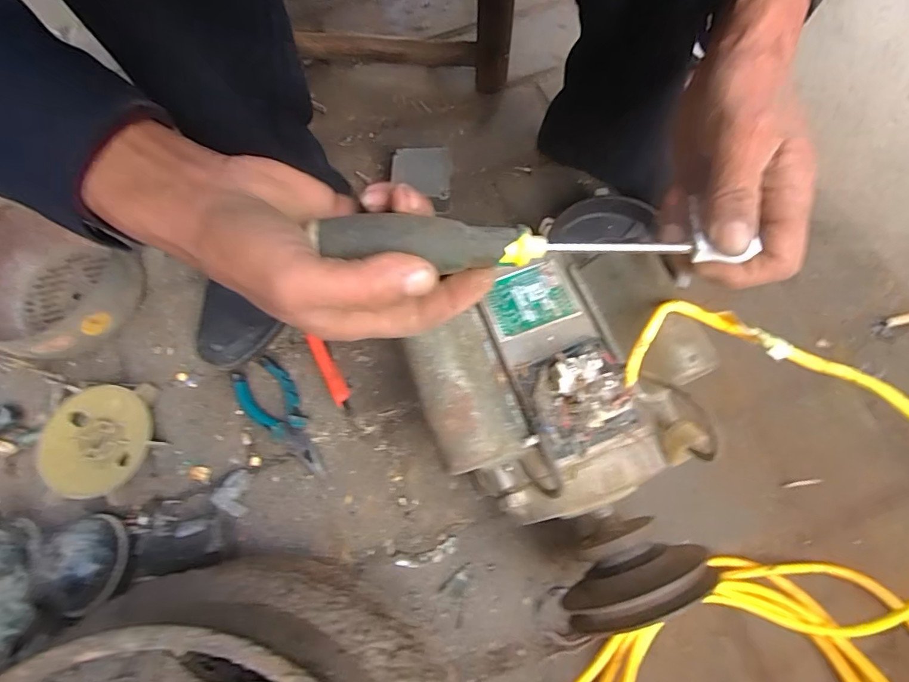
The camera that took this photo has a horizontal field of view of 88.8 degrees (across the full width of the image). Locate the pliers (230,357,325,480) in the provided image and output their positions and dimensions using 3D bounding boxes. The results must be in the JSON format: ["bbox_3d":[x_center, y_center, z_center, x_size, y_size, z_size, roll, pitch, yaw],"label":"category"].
[{"bbox_3d":[-0.183,0.081,0.491,0.054,0.022,0.145,-37,73,-10],"label":"pliers"}]

